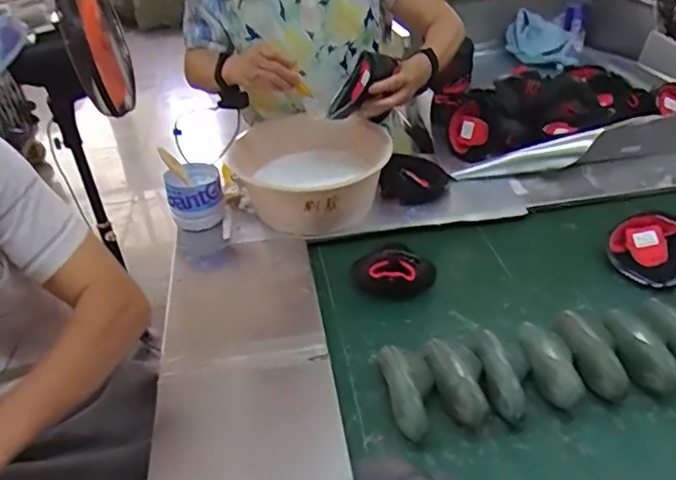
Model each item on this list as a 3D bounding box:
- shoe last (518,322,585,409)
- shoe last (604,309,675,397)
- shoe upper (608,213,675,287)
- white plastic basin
[{"bbox_3d":[0.297,0.174,0.817,0.069,0.039,0.139,-4,38,2],"label":"shoe last"},{"bbox_3d":[0.426,0.152,0.833,0.059,0.049,0.147,-7,38,-1],"label":"shoe last"},{"bbox_3d":[0.534,0.017,0.999,0.133,0.054,0.140,-4,38,3],"label":"shoe upper"},{"bbox_3d":[-0.048,-0.121,1.138,0.288,0.149,0.272,-4,38,3],"label":"white plastic basin"}]

